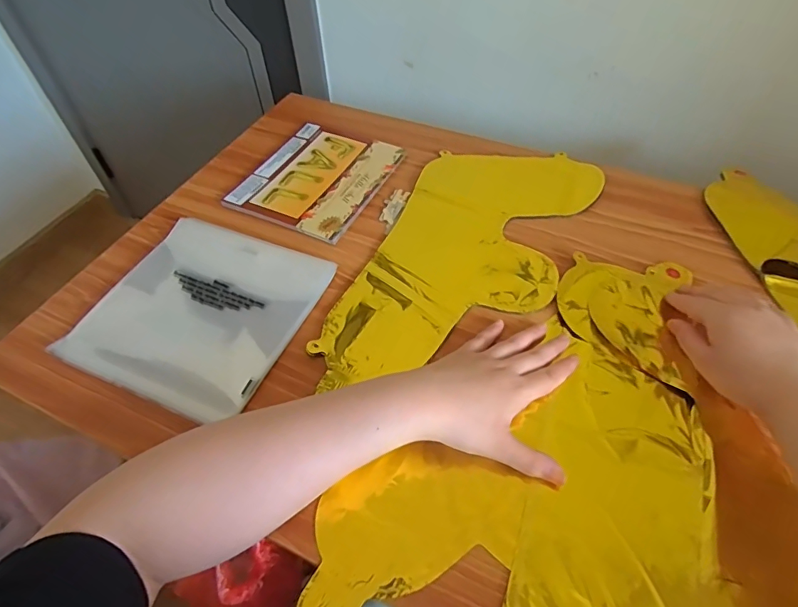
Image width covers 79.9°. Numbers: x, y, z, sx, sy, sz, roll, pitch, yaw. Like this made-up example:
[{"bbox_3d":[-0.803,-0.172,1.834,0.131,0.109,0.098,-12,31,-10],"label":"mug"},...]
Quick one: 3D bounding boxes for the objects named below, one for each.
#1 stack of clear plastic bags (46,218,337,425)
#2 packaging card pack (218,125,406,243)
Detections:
[{"bbox_3d":[-0.198,0.004,0.480,0.195,0.016,0.195,17,55,15],"label":"stack of clear plastic bags"},{"bbox_3d":[-0.105,-0.164,0.615,0.159,0.007,0.190,19,56,16],"label":"packaging card pack"}]

